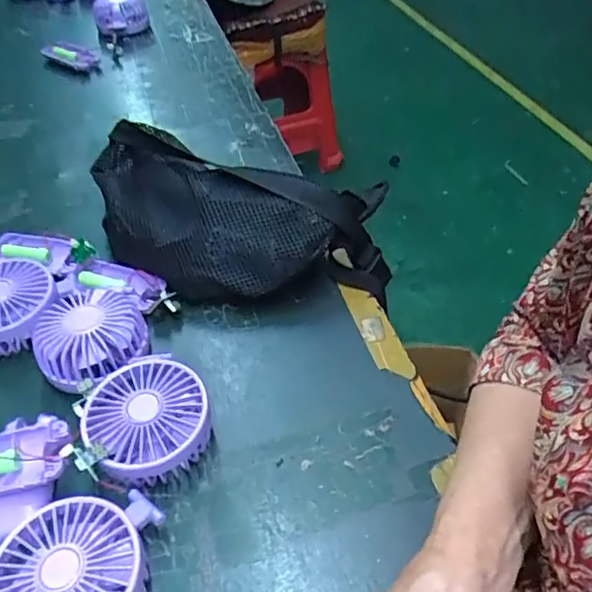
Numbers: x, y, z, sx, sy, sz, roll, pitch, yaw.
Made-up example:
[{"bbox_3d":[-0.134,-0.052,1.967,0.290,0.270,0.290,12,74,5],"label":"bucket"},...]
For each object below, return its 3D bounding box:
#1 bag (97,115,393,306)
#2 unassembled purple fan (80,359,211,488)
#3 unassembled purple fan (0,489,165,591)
[{"bbox_3d":[-0.063,-0.066,0.519,0.288,0.083,0.132,12,49,12],"label":"bag"},{"bbox_3d":[-0.105,0.090,0.404,0.080,0.046,0.091,-30,53,-24],"label":"unassembled purple fan"},{"bbox_3d":[-0.130,0.168,0.334,0.084,0.044,0.090,-1,47,1],"label":"unassembled purple fan"}]

